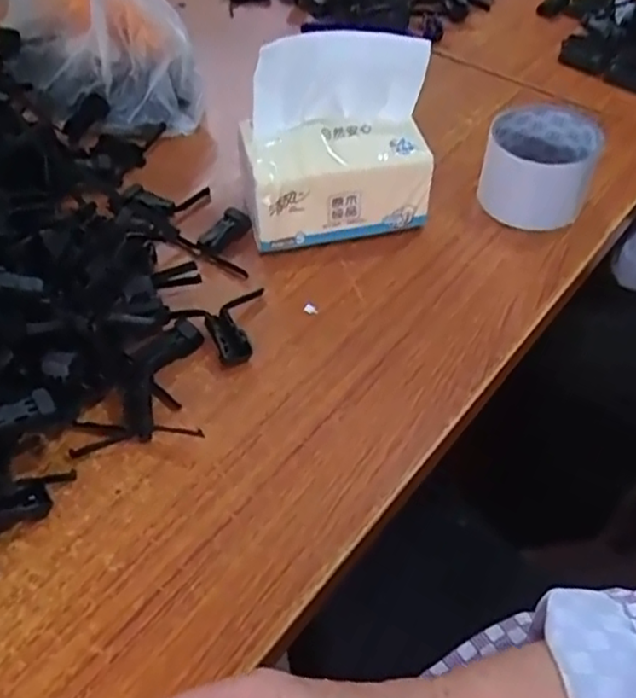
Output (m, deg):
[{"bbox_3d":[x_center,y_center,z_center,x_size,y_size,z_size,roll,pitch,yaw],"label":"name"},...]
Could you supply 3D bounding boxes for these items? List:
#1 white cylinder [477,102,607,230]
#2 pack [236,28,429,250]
[{"bbox_3d":[0.175,-0.147,0.545,0.085,0.063,0.078,17,52,12],"label":"white cylinder"},{"bbox_3d":[0.011,-0.158,0.513,0.136,0.133,0.095,-9,52,-8],"label":"pack"}]

